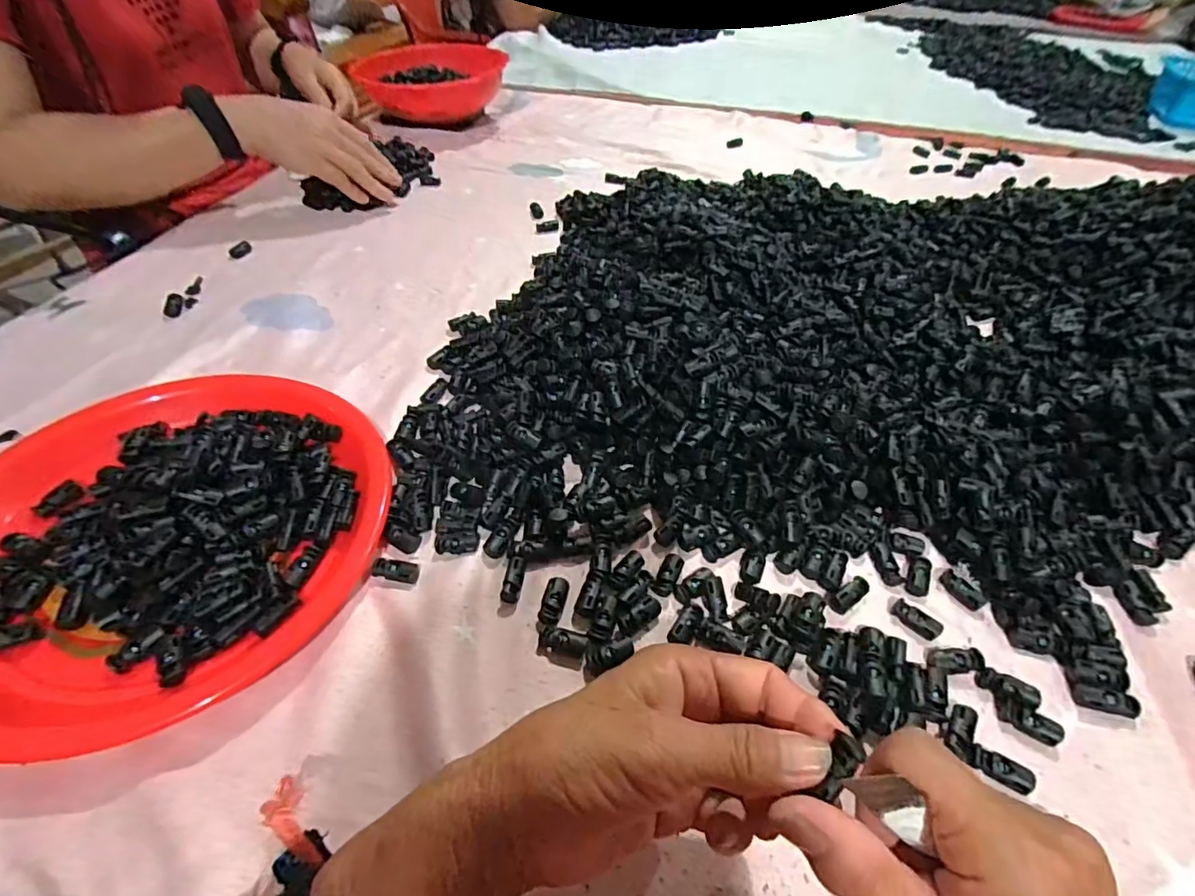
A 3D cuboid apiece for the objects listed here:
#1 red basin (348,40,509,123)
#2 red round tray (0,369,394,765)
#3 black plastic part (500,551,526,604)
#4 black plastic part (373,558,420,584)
[{"bbox_3d":[-0.272,-0.599,0.911,0.226,0.074,0.226,-5,49,-7],"label":"red basin"},{"bbox_3d":[-0.273,0.043,0.349,0.254,0.032,0.258,1,48,-1],"label":"red round tray"},{"bbox_3d":[-0.052,0.080,0.340,0.011,0.007,0.030,8,66,5],"label":"black plastic part"},{"bbox_3d":[-0.126,0.076,0.344,0.027,0.006,0.015,15,47,-12],"label":"black plastic part"}]

